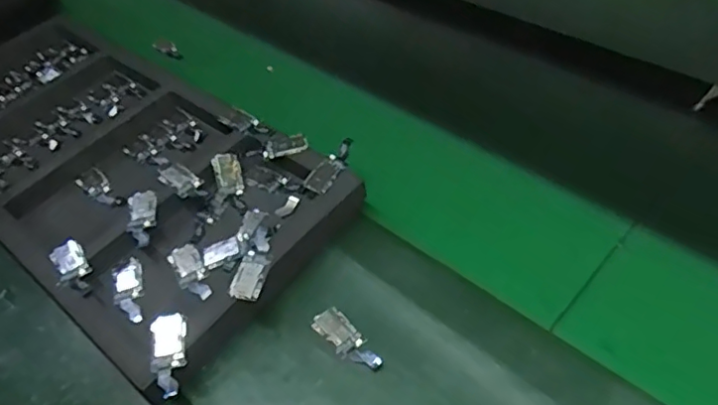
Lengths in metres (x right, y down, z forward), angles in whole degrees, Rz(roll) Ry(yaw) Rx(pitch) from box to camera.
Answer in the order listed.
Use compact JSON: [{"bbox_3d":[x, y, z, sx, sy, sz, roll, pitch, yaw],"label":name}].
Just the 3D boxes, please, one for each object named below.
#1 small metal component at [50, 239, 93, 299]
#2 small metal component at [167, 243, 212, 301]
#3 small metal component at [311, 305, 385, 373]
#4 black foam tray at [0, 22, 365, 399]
[{"bbox_3d":[-0.216,0.050,0.434,0.022,0.008,0.055,-30,52,-21],"label":"small metal component"},{"bbox_3d":[-0.130,0.054,0.444,0.022,0.006,0.052,-27,51,-18],"label":"small metal component"},{"bbox_3d":[-0.008,0.096,0.402,0.022,0.004,0.061,-34,53,-24],"label":"small metal component"},{"bbox_3d":[-0.244,-0.045,0.539,0.511,0.045,0.223,31,57,29],"label":"black foam tray"}]

